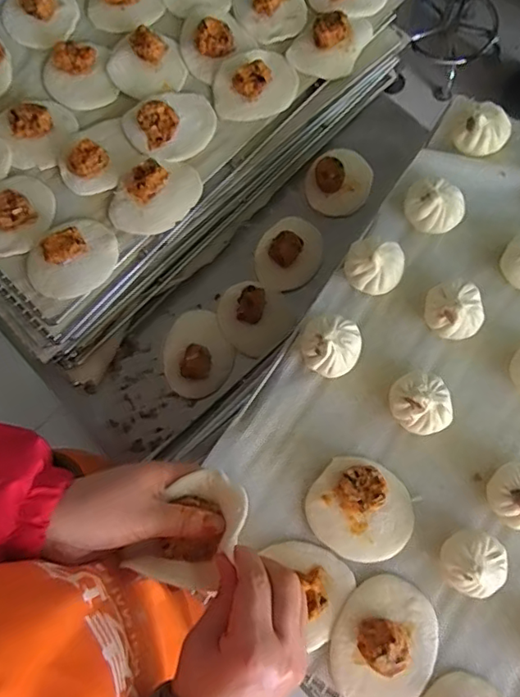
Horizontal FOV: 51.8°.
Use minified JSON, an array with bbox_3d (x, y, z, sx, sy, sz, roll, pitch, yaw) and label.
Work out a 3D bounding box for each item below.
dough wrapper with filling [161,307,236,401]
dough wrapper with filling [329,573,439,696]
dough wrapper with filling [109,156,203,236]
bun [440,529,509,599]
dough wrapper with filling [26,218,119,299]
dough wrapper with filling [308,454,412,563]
[{"bbox_3d":[-0.081,0.004,0.664,0.088,0.035,0.104,-30,77,-5],"label":"dough wrapper with filling"},{"bbox_3d":[0.106,0.253,0.454,0.080,0.034,0.107,29,80,9],"label":"dough wrapper with filling"},{"bbox_3d":[-0.120,-0.174,0.609,0.108,0.033,0.070,-30,77,-5],"label":"dough wrapper with filling"},{"bbox_3d":[0.185,0.184,0.458,0.049,0.030,0.053,-1,77,2],"label":"bun"},{"bbox_3d":[-0.210,-0.104,0.593,0.102,0.032,0.082,-41,79,-7],"label":"dough wrapper with filling"},{"bbox_3d":[0.093,0.146,0.482,0.092,0.027,0.084,-1,77,2],"label":"dough wrapper with filling"}]

